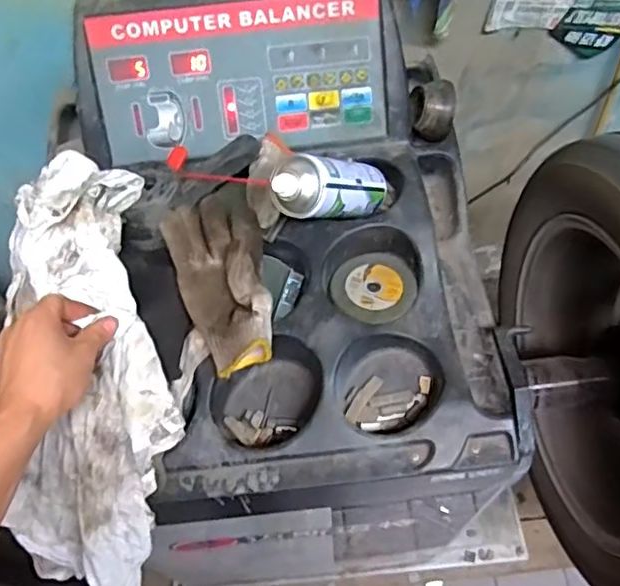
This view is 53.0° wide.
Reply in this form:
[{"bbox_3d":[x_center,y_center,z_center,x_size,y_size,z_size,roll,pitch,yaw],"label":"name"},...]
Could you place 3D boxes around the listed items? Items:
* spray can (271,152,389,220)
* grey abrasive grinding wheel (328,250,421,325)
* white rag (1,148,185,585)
[{"bbox_3d":[0.028,-0.116,0.682,0.058,0.062,0.190,45,31,25],"label":"spray can"},{"bbox_3d":[0.071,-0.008,0.709,0.094,0.015,0.093,-2,58,2],"label":"grey abrasive grinding wheel"},{"bbox_3d":[-0.220,0.103,0.621,0.161,0.094,0.474,-5,89,0],"label":"white rag"}]

